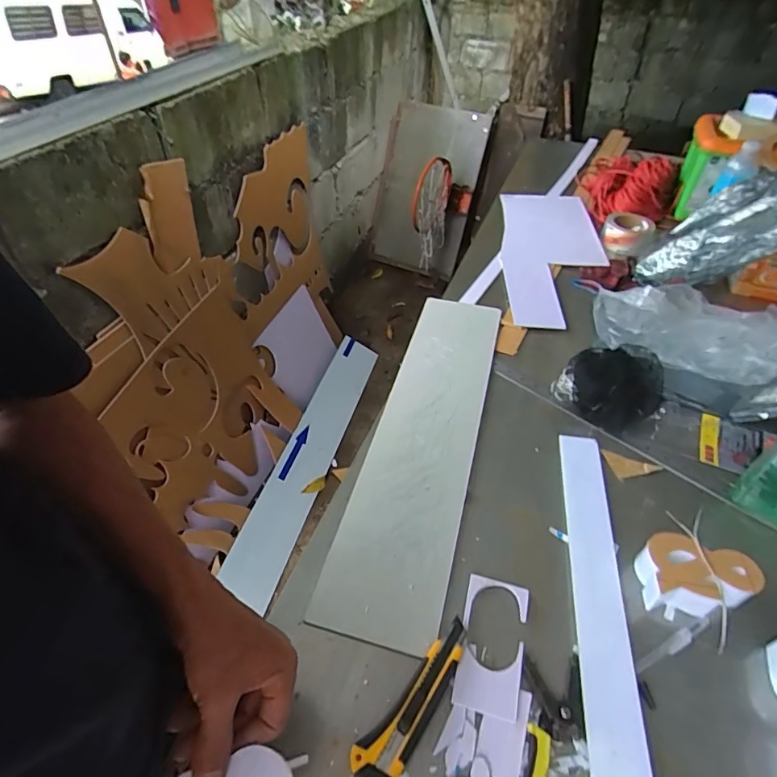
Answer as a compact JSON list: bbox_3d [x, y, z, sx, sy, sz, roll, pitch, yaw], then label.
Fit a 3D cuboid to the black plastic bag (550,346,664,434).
[{"bbox_3d":[0.348,-0.014,0.736,0.157,0.067,0.141,-28,51,-26],"label":"black plastic bag"}]

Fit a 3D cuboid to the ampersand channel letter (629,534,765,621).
[{"bbox_3d":[0.336,0.205,0.524,0.107,0.043,0.069,6,44,5],"label":"ampersand channel letter"}]

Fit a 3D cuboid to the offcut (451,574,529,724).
[{"bbox_3d":[0.104,0.256,0.489,0.063,0.005,0.128,12,45,11],"label":"offcut"}]

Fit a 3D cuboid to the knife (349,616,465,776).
[{"bbox_3d":[0.027,0.287,0.448,0.038,0.015,0.156,28,51,25],"label":"knife"}]

